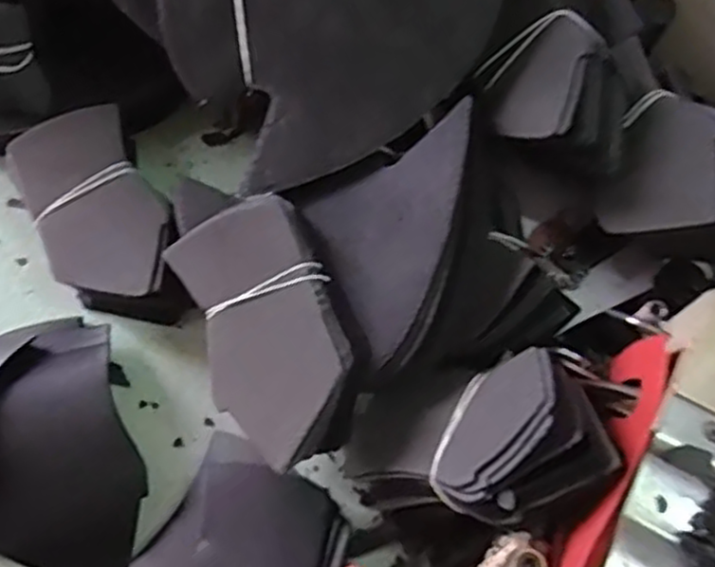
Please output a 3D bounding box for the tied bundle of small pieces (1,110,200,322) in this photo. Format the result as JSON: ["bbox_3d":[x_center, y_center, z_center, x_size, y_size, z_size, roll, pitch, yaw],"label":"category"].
[{"bbox_3d":[-0.167,-0.039,0.477,0.079,0.043,0.155,-27,72,-11],"label":"tied bundle of small pieces"}]

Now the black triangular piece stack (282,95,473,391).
[{"bbox_3d":[0.015,-0.027,0.416,0.096,0.030,0.150,14,86,31],"label":"black triangular piece stack"}]

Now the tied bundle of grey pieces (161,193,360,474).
[{"bbox_3d":[-0.048,0.027,0.412,0.079,0.040,0.143,-28,70,12],"label":"tied bundle of grey pieces"}]

